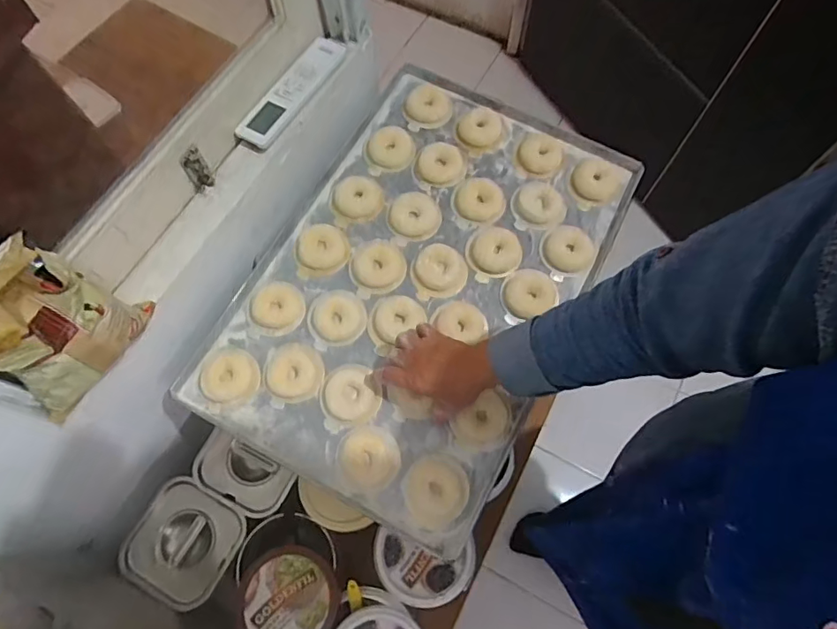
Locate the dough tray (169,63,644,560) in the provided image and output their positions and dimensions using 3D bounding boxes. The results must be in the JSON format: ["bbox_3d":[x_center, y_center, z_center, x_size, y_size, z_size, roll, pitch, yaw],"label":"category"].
[{"bbox_3d":[0.008,-0.054,0.703,0.394,0.056,0.590,27,70,12],"label":"dough tray"}]

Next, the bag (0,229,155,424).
[{"bbox_3d":[-0.344,0.014,0.493,0.068,0.160,0.130,6,67,4],"label":"bag"}]

